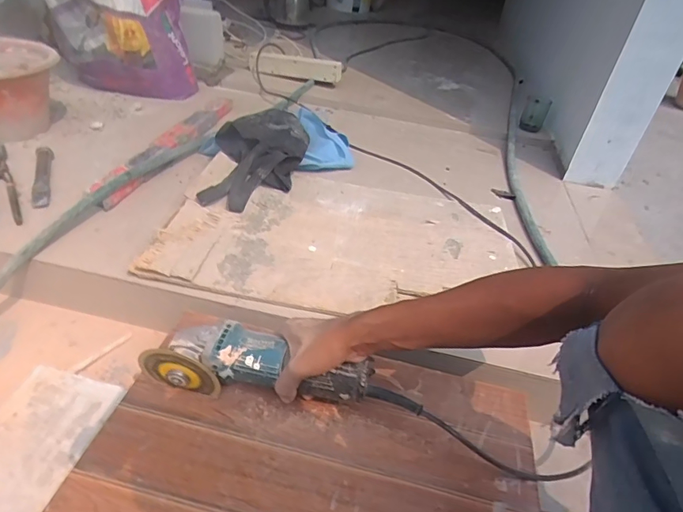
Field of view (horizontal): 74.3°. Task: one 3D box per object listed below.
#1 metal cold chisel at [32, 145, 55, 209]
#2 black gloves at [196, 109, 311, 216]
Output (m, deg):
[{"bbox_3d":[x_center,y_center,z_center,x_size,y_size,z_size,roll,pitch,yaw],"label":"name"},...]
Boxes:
[{"bbox_3d":[-0.575,-0.154,0.867,0.031,0.014,0.219,-13,44,-19],"label":"metal cold chisel"},{"bbox_3d":[-0.172,-0.224,0.963,0.186,0.082,0.389,7,36,-3],"label":"black gloves"}]

